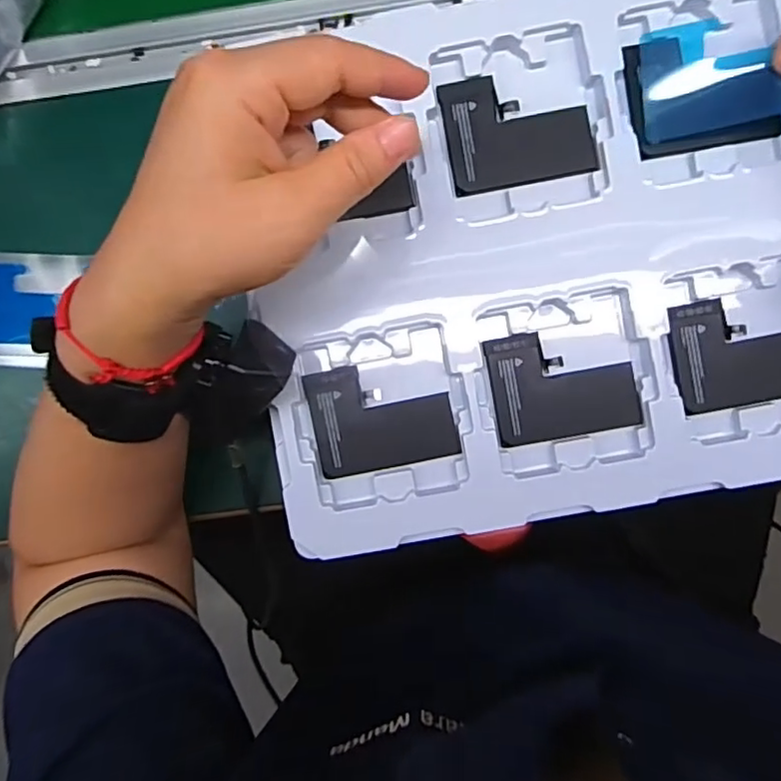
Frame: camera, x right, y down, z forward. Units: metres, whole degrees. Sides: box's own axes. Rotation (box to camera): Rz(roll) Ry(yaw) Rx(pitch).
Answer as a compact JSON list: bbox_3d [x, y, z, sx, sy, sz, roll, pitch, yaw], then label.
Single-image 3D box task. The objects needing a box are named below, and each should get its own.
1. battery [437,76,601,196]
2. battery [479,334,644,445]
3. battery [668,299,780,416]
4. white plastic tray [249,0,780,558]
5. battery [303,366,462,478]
[{"bbox_3d":[0.068,-0.140,0.314,0.077,0.006,0.059,-11,89,2],"label":"battery"},{"bbox_3d":[0.093,-0.004,0.316,0.076,0.004,0.059,-10,89,2],"label":"battery"},{"bbox_3d":[0.191,-0.022,0.313,0.076,0.005,0.058,-10,89,2],"label":"battery"},{"bbox_3d":[0.082,-0.071,0.312,0.306,0.019,0.269,-10,89,2],"label":"white plastic tray"},{"bbox_3d":[-0.005,0.014,0.321,0.075,0.006,0.058,-12,89,2],"label":"battery"}]

